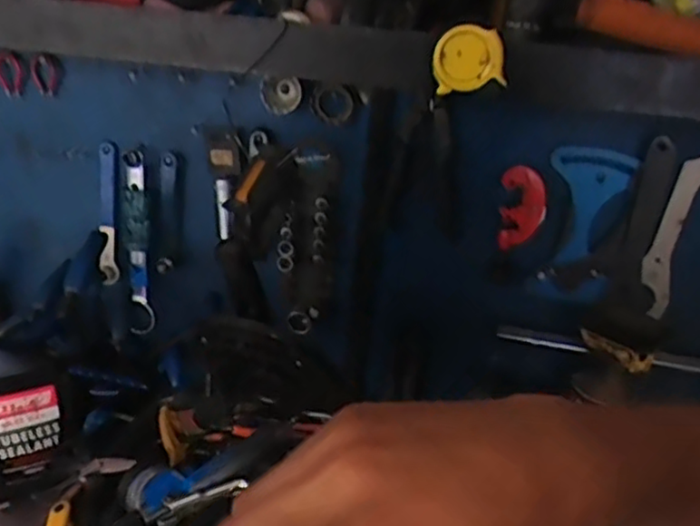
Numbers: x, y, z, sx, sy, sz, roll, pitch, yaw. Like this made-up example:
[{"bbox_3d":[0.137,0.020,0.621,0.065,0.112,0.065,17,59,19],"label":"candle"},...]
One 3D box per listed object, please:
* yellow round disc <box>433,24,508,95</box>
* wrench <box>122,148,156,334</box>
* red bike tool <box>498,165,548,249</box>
[{"bbox_3d":[0.098,-0.168,0.557,0.058,0.052,0.013,12,22,17],"label":"yellow round disc"},{"bbox_3d":[-0.290,-0.024,0.920,0.043,0.254,0.013,11,20,13],"label":"wrench"},{"bbox_3d":[0.210,-0.067,0.823,0.058,0.100,0.014,5,21,0],"label":"red bike tool"}]

